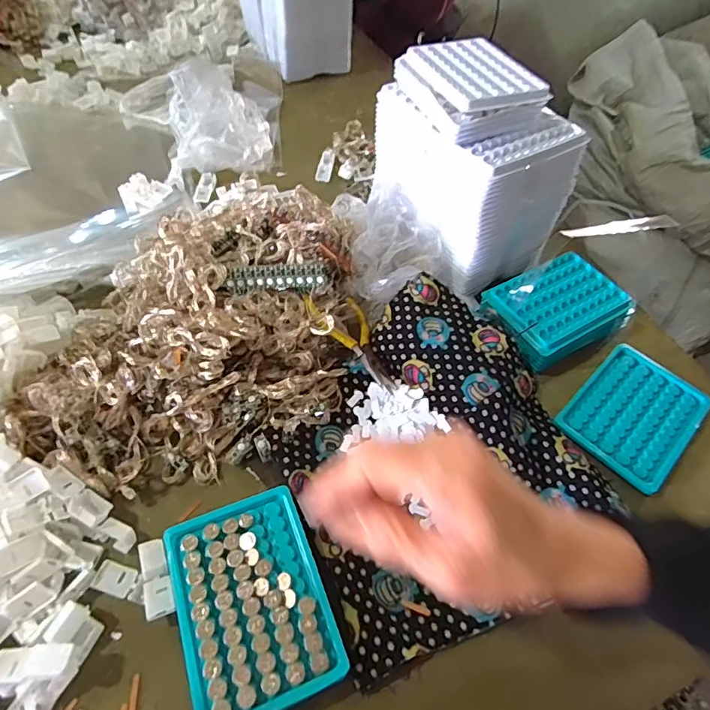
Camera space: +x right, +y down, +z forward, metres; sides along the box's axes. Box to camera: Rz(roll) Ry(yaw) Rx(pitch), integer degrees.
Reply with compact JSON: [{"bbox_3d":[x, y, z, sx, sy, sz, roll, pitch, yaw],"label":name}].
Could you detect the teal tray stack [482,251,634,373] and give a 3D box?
[{"bbox_3d":[0.211,-0.050,0.489,0.125,0.036,0.095,-23,59,-21],"label":"teal tray stack"}]

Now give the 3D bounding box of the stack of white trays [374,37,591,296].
[{"bbox_3d":[0.122,-0.206,0.503,0.132,0.176,0.194,-24,59,-21],"label":"stack of white trays"}]

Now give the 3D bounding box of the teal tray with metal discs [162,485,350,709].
[{"bbox_3d":[-0.073,0.173,0.332,0.097,0.032,0.135,-17,57,-17],"label":"teal tray with metal discs"}]

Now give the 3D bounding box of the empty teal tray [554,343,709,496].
[{"bbox_3d":[0.265,0.054,0.445,0.137,0.008,0.098,-37,64,-27],"label":"empty teal tray"}]

